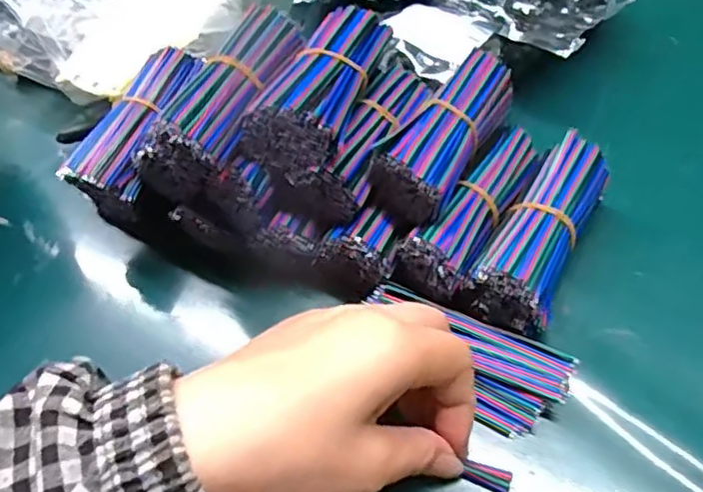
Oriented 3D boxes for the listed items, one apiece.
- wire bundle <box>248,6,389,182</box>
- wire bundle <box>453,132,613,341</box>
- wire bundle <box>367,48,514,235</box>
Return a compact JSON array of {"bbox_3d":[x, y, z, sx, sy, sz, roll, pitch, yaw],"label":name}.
[{"bbox_3d":[-0.010,-0.083,0.334,0.045,0.033,0.106,18,57,18],"label":"wire bundle"},{"bbox_3d":[0.096,-0.007,0.335,0.040,0.038,0.103,21,58,21],"label":"wire bundle"},{"bbox_3d":[0.048,-0.056,0.339,0.040,0.036,0.100,22,58,21],"label":"wire bundle"}]

